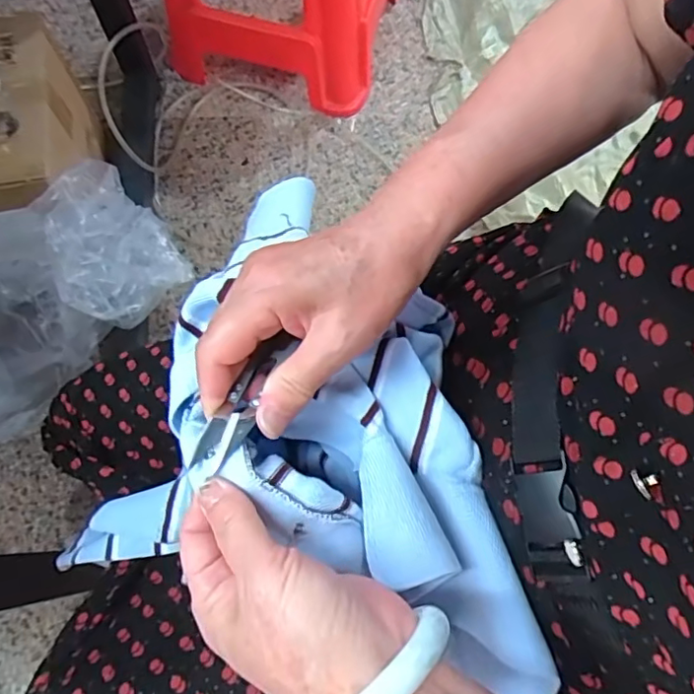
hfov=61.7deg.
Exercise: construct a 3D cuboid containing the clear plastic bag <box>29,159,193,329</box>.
[{"bbox_3d":[-0.391,-0.167,0.929,0.188,0.139,0.227,-37,76,-11],"label":"clear plastic bag"}]

